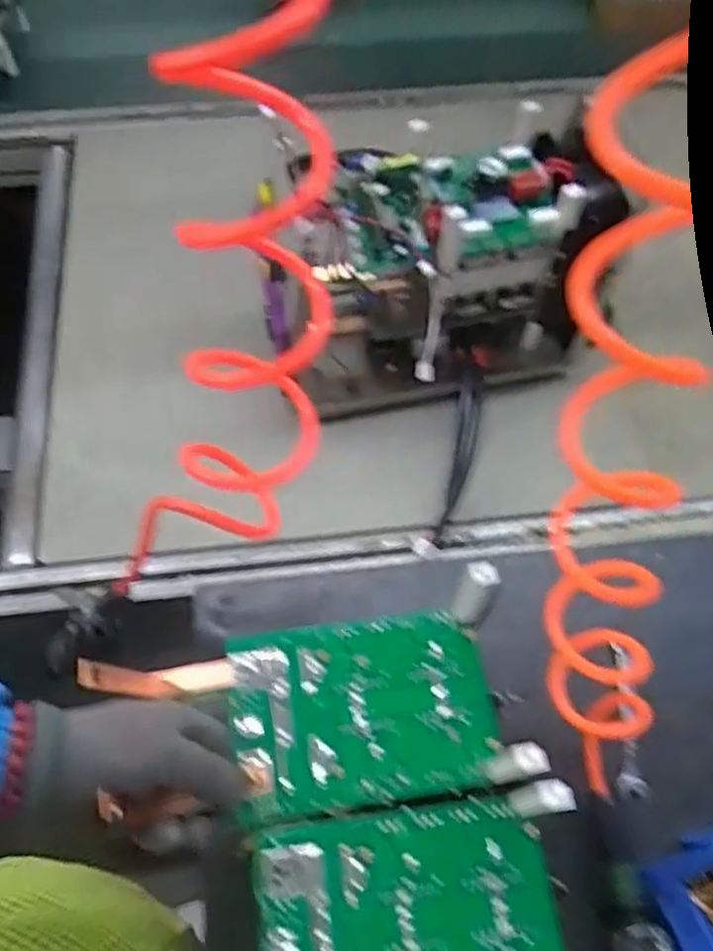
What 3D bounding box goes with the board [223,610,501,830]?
[{"bbox_3d":[0.003,0.150,0.456,0.162,0.010,0.113,-8,63,-5],"label":"board"}]

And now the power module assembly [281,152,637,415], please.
[{"bbox_3d":[0.078,-0.176,0.657,0.254,0.217,0.125,-12,63,-7],"label":"power module assembly"}]

